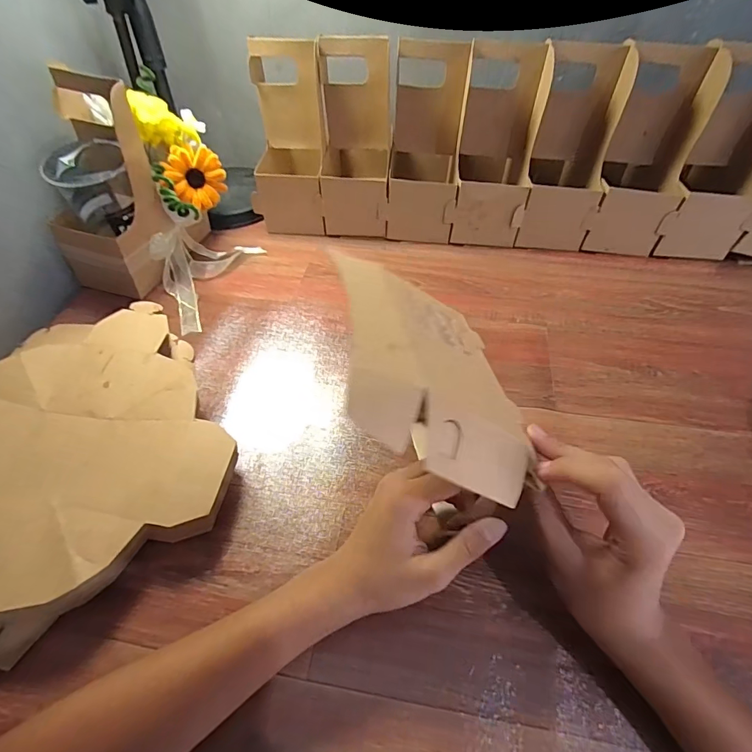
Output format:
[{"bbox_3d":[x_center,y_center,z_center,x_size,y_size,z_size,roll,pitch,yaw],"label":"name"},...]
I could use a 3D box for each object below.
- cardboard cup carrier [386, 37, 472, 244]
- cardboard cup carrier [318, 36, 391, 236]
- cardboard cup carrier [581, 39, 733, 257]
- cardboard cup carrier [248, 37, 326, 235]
[{"bbox_3d":[0.070,-0.340,0.624,0.096,0.224,0.190,2,50,4],"label":"cardboard cup carrier"},{"bbox_3d":[-0.028,-0.350,0.633,0.102,0.221,0.193,-1,50,1],"label":"cardboard cup carrier"},{"bbox_3d":[0.367,-0.308,0.589,0.104,0.216,0.192,16,52,15],"label":"cardboard cup carrier"},{"bbox_3d":[-0.130,-0.357,0.643,0.113,0.216,0.196,-4,50,-1],"label":"cardboard cup carrier"}]

